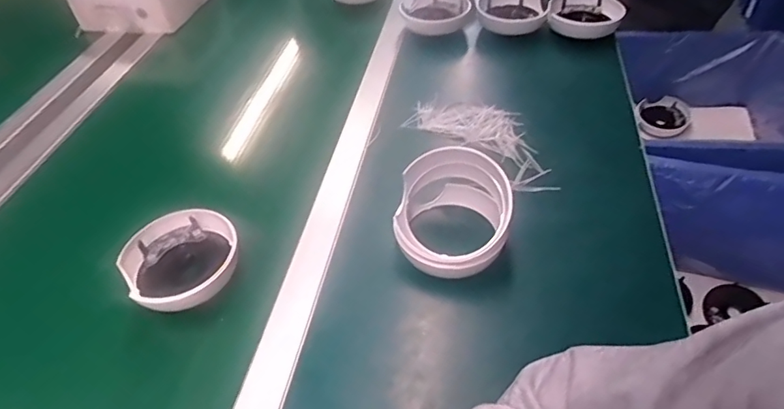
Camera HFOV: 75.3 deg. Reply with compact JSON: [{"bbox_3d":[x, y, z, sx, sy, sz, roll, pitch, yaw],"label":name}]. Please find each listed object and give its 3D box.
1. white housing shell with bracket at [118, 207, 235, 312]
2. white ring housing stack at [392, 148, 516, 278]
[{"bbox_3d":[-0.217,0.061,0.533,0.112,0.046,0.100,-28,50,-21],"label":"white housing shell with bracket"},{"bbox_3d":[0.065,0.007,0.530,0.114,0.100,0.114,11,48,15],"label":"white ring housing stack"}]

